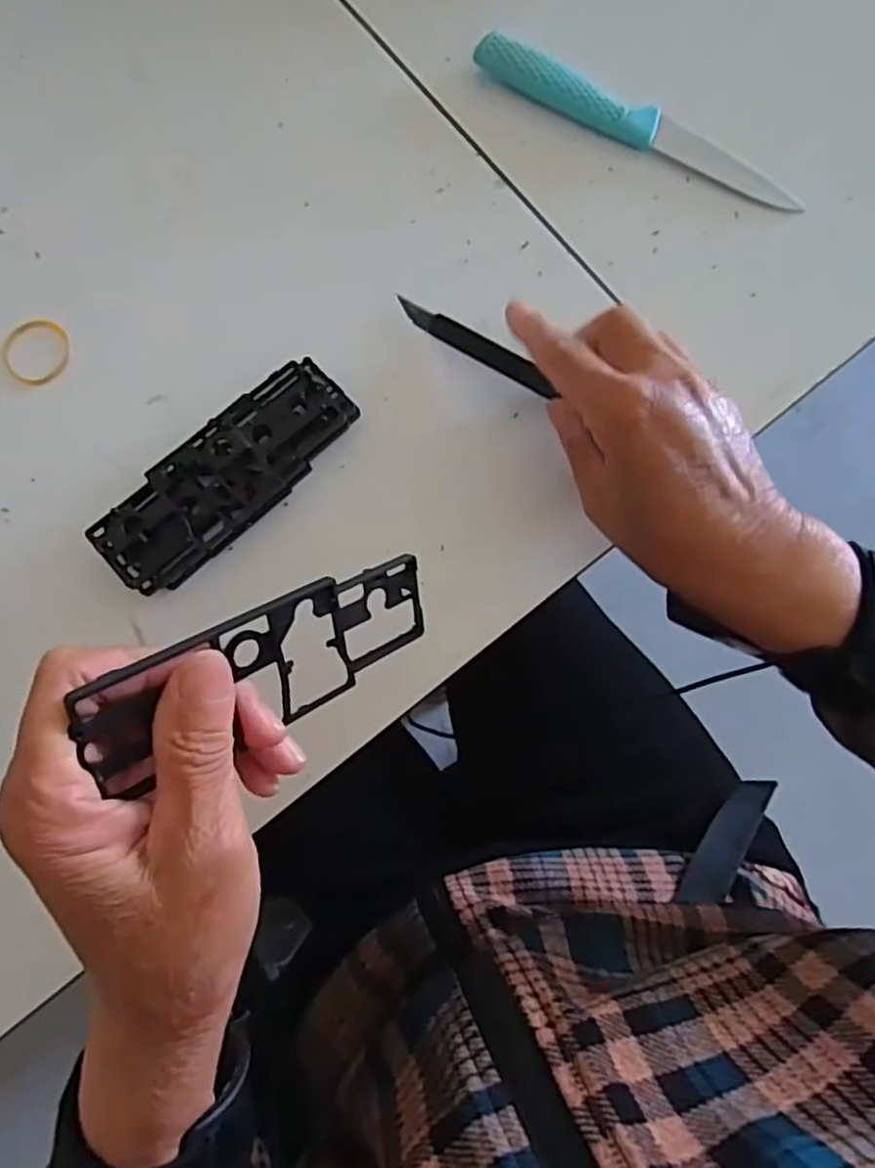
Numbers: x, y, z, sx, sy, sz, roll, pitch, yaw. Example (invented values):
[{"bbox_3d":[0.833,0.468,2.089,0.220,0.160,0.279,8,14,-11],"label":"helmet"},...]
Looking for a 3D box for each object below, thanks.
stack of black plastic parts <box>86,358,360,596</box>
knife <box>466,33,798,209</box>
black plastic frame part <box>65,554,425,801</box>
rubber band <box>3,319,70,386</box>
[{"bbox_3d":[-0.094,-0.050,0.318,0.044,0.020,0.126,44,82,8],"label":"stack of black plastic parts"},{"bbox_3d":[0.103,-0.237,0.358,0.178,0.015,0.020,26,80,5],"label":"knife"},{"bbox_3d":[-0.051,0.026,0.225,0.121,0.044,0.004,-26,33,-37],"label":"black plastic frame part"},{"bbox_3d":[-0.192,-0.111,0.334,0.031,0.004,0.033,-13,79,-2],"label":"rubber band"}]

